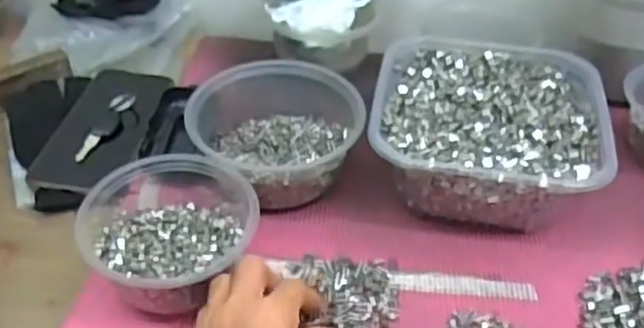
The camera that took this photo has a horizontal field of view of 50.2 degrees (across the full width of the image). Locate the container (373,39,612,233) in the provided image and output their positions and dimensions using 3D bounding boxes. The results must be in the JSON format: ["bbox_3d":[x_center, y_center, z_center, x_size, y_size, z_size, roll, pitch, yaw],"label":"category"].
[{"bbox_3d":[0.126,-0.024,0.542,0.168,0.069,0.164,7,44,6],"label":"container"}]

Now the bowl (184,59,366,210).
[{"bbox_3d":[-0.036,-0.027,0.547,0.127,0.069,0.132,0,43,0],"label":"bowl"}]

